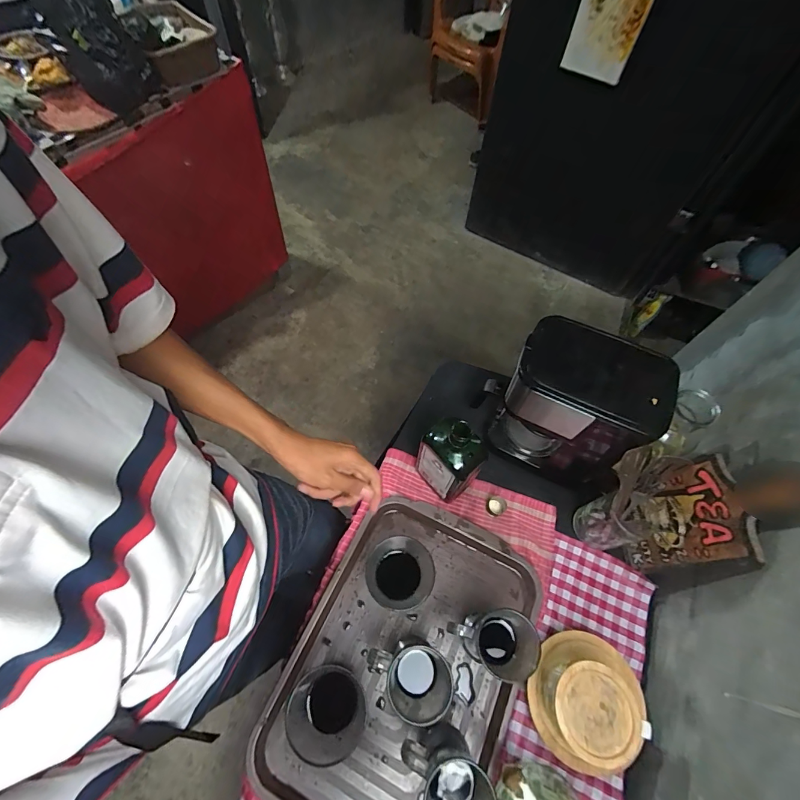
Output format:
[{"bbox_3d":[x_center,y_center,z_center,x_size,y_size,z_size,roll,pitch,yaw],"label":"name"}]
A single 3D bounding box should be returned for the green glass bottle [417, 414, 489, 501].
[{"bbox_3d":[0.078,0.091,0.599,0.060,0.222,0.082,-38,69,-20],"label":"green glass bottle"}]

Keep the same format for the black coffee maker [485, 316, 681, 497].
[{"bbox_3d":[0.276,0.027,0.619,0.232,0.265,0.147,24,64,11],"label":"black coffee maker"}]

